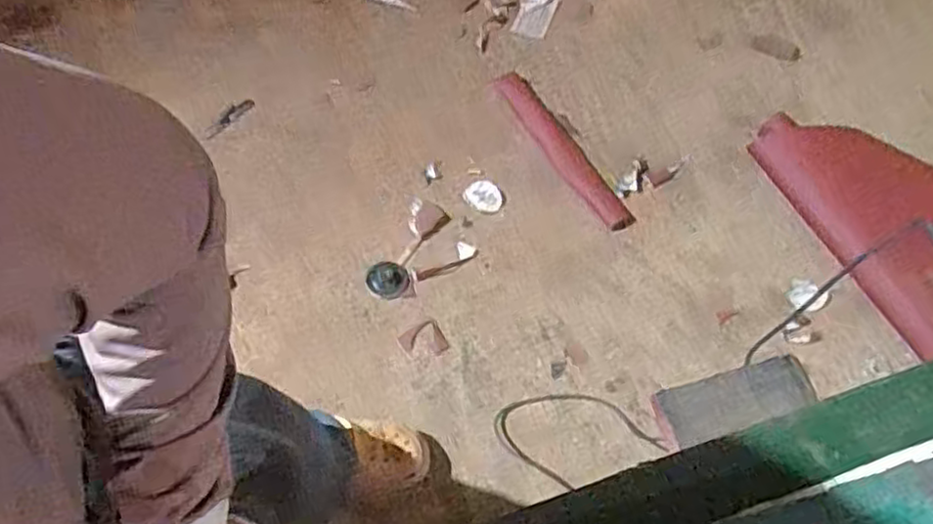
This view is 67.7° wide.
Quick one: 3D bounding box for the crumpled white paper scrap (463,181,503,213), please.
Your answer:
[{"bbox_3d":[0.040,-0.151,1.609,0.090,0.014,0.072,38,67,18],"label":"crumpled white paper scrap"}]

